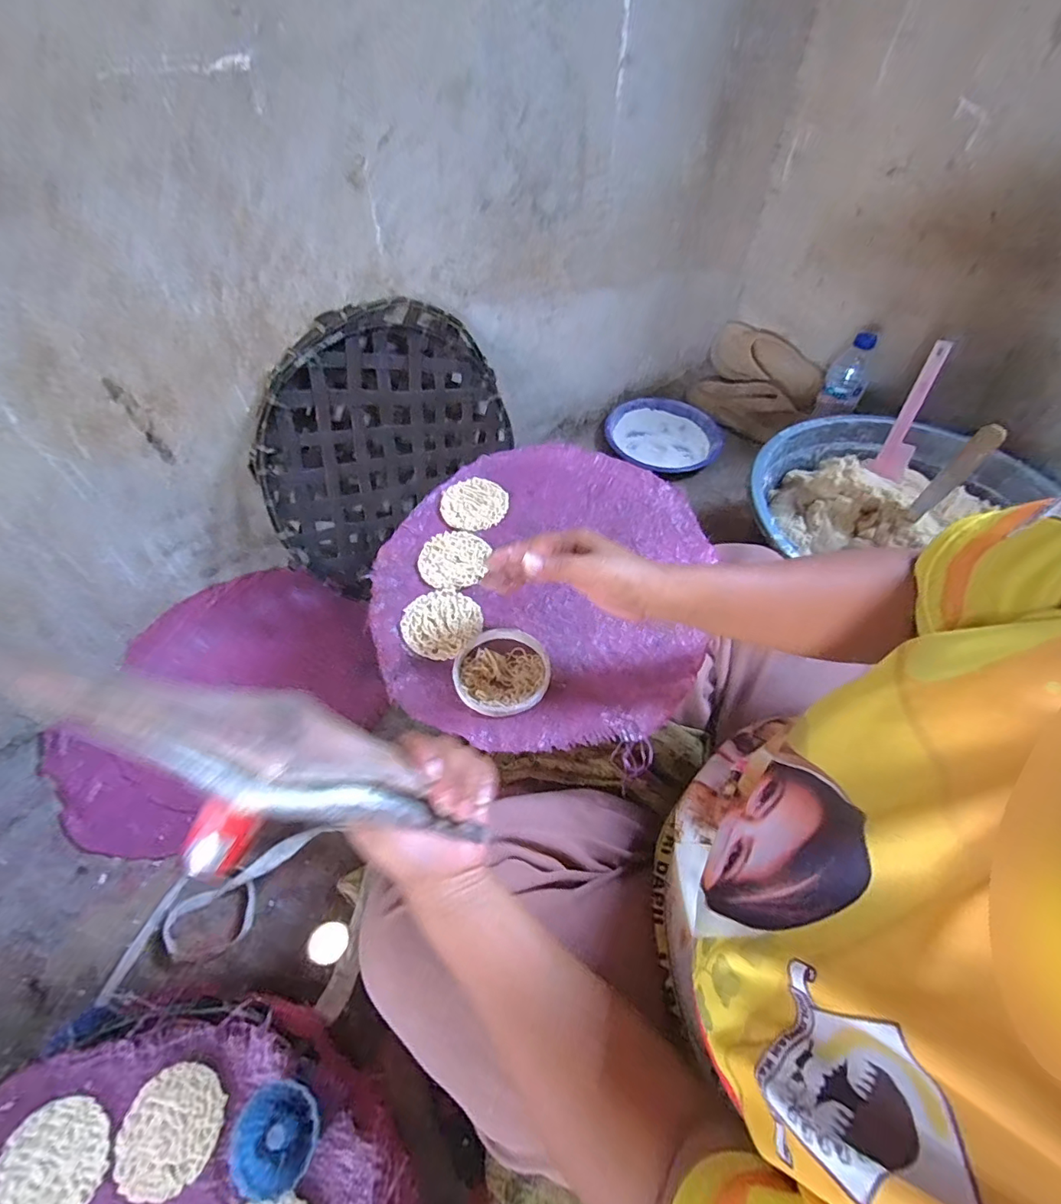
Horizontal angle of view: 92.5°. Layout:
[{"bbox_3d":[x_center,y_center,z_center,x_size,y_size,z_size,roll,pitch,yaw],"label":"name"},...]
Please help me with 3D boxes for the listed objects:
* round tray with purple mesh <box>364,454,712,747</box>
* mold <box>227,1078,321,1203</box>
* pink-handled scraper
[{"bbox_3d":[0.012,-0.032,0.536,0.331,0.020,0.384,13,55,10],"label":"round tray with purple mesh"},{"bbox_3d":[-0.192,0.402,0.381,0.062,0.018,0.059,0,54,0],"label":"mold"},{"bbox_3d":[0.520,-0.258,0.695,0.056,0.175,0.024,11,32,8],"label":"pink-handled scraper"}]

